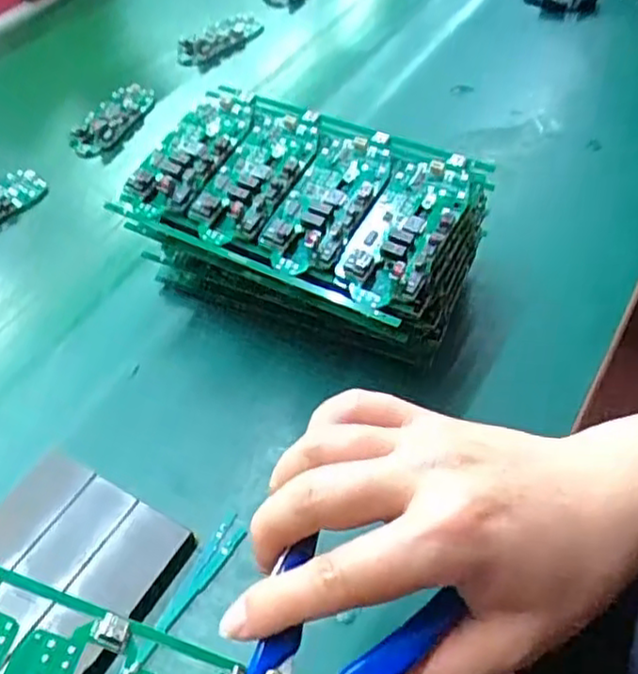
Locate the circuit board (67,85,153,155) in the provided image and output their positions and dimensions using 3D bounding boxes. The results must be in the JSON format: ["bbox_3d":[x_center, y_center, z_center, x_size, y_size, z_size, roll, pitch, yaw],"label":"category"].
[{"bbox_3d":[-0.185,-0.195,0.616,0.047,0.014,0.097,16,53,17],"label":"circuit board"}]

